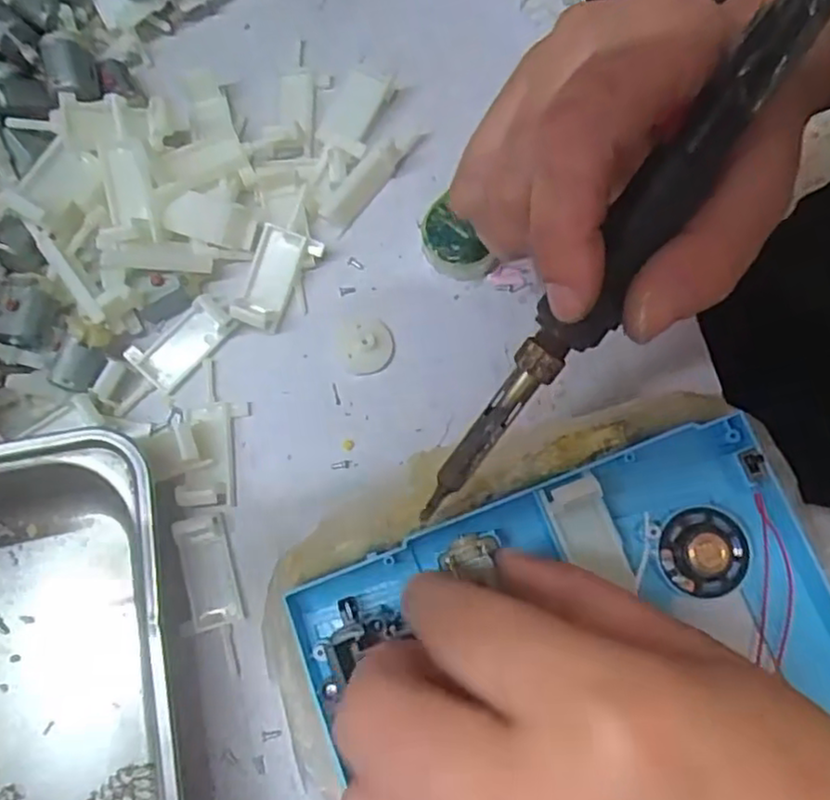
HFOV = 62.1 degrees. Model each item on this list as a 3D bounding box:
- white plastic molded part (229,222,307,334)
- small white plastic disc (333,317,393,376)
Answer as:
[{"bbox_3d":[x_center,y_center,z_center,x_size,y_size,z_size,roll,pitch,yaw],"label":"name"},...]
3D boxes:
[{"bbox_3d":[-0.060,-0.049,0.280,0.021,0.017,0.041,21,78,4],"label":"white plastic molded part"},{"bbox_3d":[-0.021,-0.023,0.279,0.022,0.007,0.024,0,77,0],"label":"small white plastic disc"}]

